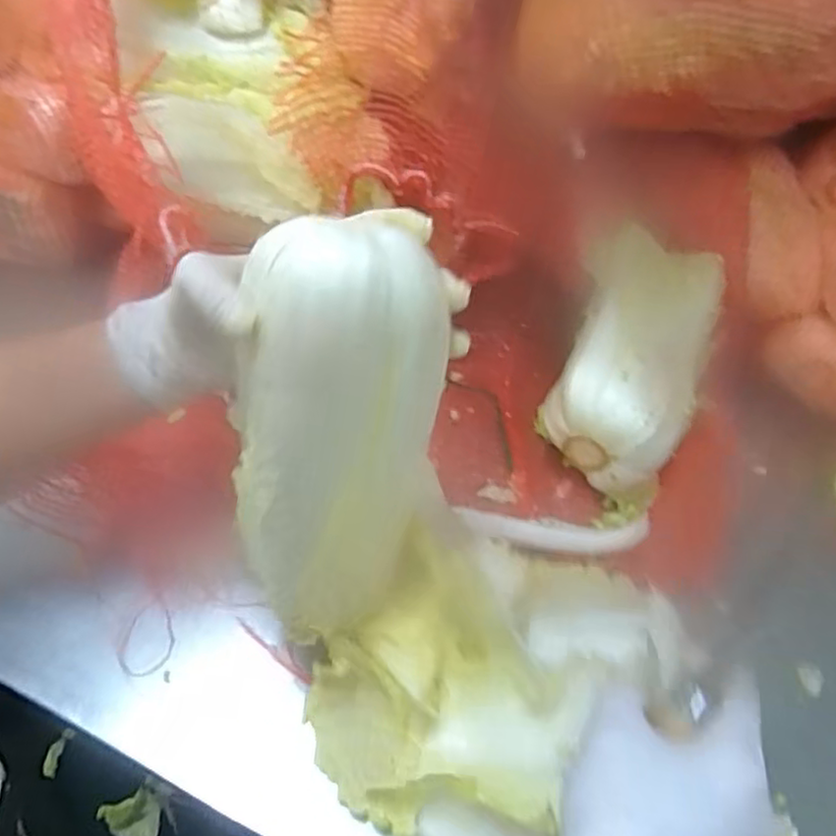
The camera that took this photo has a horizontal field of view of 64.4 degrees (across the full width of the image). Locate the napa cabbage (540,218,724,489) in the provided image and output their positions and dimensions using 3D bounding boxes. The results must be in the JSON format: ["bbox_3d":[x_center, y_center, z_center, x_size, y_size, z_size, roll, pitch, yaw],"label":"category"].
[{"bbox_3d":[0.169,-0.049,0.528,0.116,0.083,0.209,22,49,13],"label":"napa cabbage"}]

